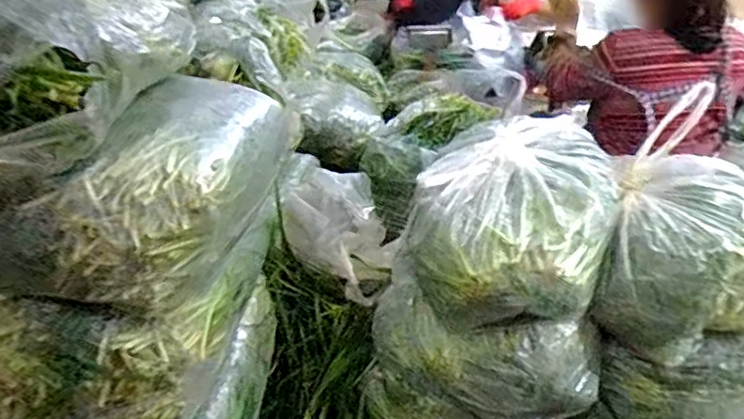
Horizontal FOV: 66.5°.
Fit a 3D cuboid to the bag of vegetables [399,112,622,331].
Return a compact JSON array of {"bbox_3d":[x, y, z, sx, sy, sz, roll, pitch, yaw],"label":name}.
[{"bbox_3d":[0.239,0.005,0.972,0.315,0.200,0.390,12,32,25],"label":"bag of vegetables"}]

